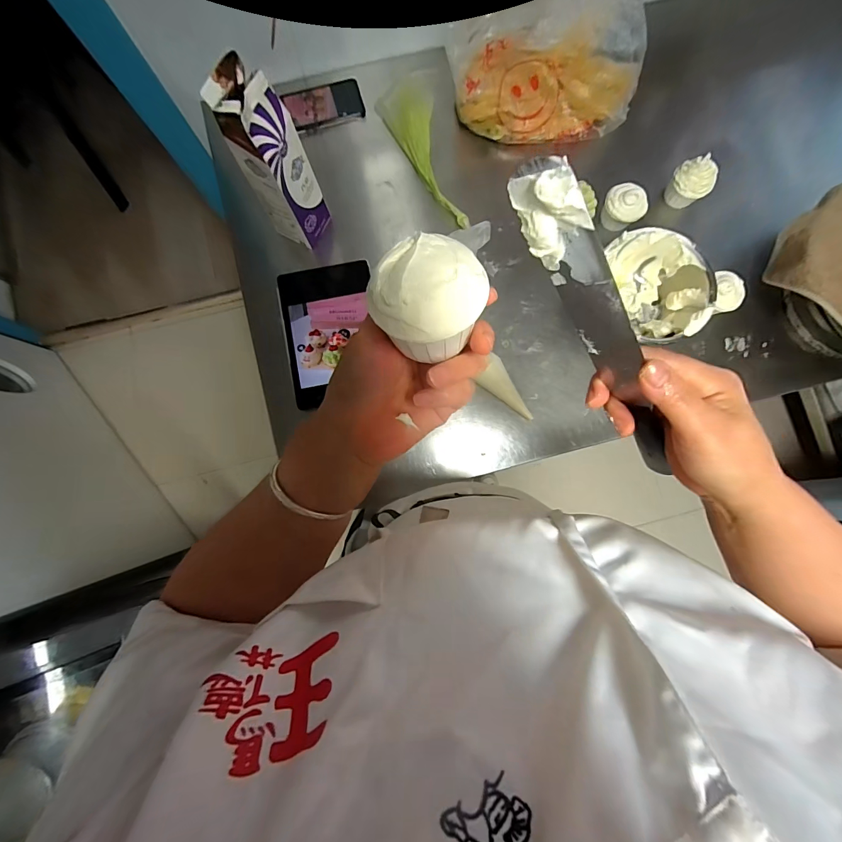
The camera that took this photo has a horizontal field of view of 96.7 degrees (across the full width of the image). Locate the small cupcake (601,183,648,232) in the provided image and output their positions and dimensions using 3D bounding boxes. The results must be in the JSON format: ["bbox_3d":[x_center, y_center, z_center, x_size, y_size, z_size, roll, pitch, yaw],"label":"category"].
[{"bbox_3d":[0.338,-0.357,0.625,0.067,0.052,0.058,43,84,3],"label":"small cupcake"}]

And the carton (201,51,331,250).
[{"bbox_3d":[-0.200,-0.348,0.523,0.076,0.225,0.073,25,83,1],"label":"carton"}]

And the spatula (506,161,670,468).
[{"bbox_3d":[0.116,-0.044,0.229,0.032,0.247,0.016,23,80,46],"label":"spatula"}]

